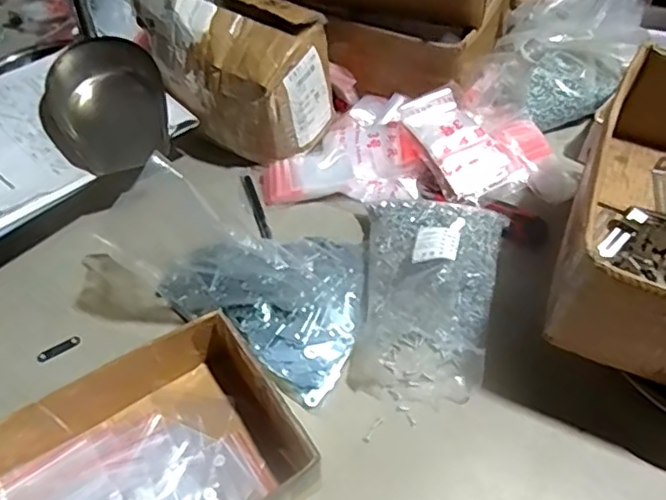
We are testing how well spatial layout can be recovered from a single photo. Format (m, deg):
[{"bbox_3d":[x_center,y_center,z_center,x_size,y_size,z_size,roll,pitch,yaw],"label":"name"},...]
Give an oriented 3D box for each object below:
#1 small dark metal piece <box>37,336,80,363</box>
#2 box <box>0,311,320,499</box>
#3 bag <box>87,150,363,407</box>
[{"bbox_3d":[-0.283,0.103,0.628,0.042,0.004,0.011,-31,57,-22],"label":"small dark metal piece"},{"bbox_3d":[-0.162,0.188,0.512,0.250,0.070,0.181,-30,57,-21],"label":"box"},{"bbox_3d":[-0.109,0.012,0.661,0.324,0.039,0.186,23,55,18],"label":"bag"}]

